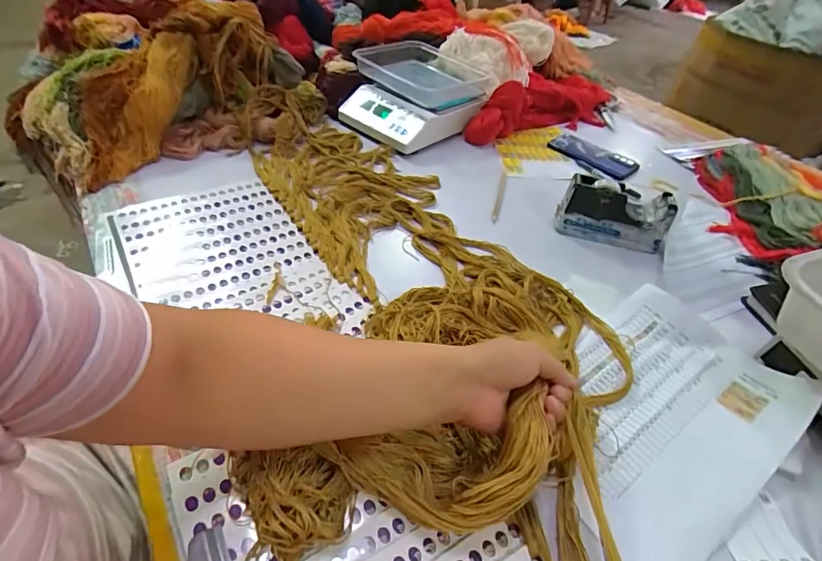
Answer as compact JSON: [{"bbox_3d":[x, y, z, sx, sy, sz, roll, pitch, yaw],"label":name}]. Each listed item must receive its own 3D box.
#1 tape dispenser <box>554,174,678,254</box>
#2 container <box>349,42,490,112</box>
[{"bbox_3d":[0.298,-0.100,0.647,0.151,0.078,0.058,12,45,6],"label":"tape dispenser"},{"bbox_3d":[0.037,-0.415,0.878,0.194,0.048,0.246,-31,55,-31],"label":"container"}]

